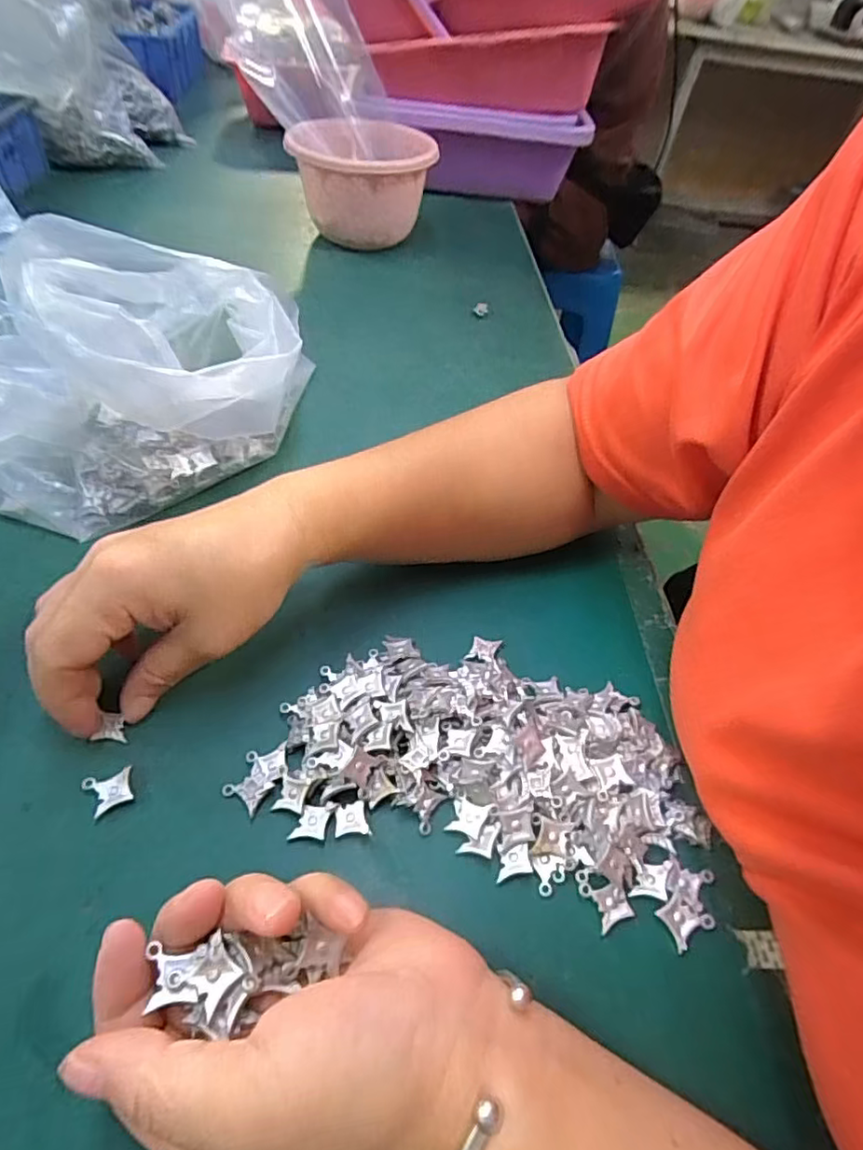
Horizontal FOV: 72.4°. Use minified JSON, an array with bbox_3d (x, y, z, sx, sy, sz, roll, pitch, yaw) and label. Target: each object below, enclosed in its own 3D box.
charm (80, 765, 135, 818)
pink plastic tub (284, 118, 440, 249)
[{"bbox_3d":[-0.134,0.089,0.247,0.018,0.004,0.018,-25,56,-25],"label":"charm"},{"bbox_3d":[-0.071,-0.405,0.625,0.141,0.097,0.140,3,50,-4],"label":"pink plastic tub"}]

